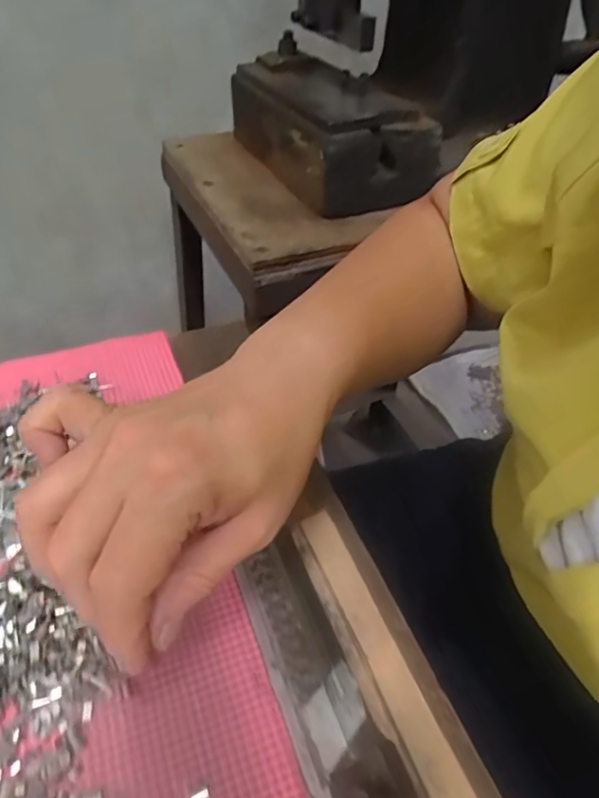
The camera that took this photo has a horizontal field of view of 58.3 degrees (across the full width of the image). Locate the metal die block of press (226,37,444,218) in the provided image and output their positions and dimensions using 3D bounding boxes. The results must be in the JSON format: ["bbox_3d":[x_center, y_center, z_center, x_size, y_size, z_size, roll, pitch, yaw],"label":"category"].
[{"bbox_3d":[0.030,-0.291,0.575,0.130,0.099,0.228,-16,46,-18],"label":"metal die block of press"}]

